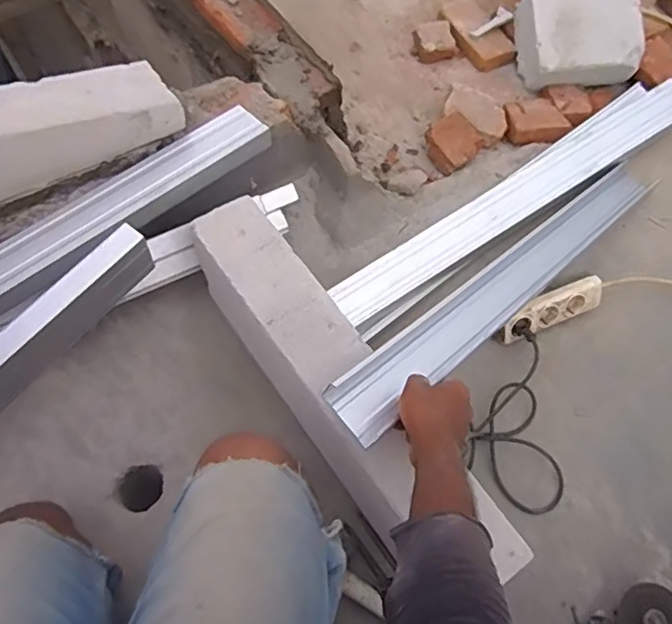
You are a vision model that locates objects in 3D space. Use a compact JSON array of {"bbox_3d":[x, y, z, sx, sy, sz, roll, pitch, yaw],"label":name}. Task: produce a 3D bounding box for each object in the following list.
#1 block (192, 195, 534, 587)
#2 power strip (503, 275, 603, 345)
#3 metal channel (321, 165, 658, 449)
[{"bbox_3d":[-0.001,0.114,0.830,0.111,0.190,0.588,-33,70,-17],"label":"block"},{"bbox_3d":[0.357,-0.003,1.001,0.187,0.056,0.050,-22,67,-13],"label":"power strip"},{"bbox_3d":[0.285,-0.065,0.888,0.074,0.035,0.801,44,52,17],"label":"metal channel"}]

